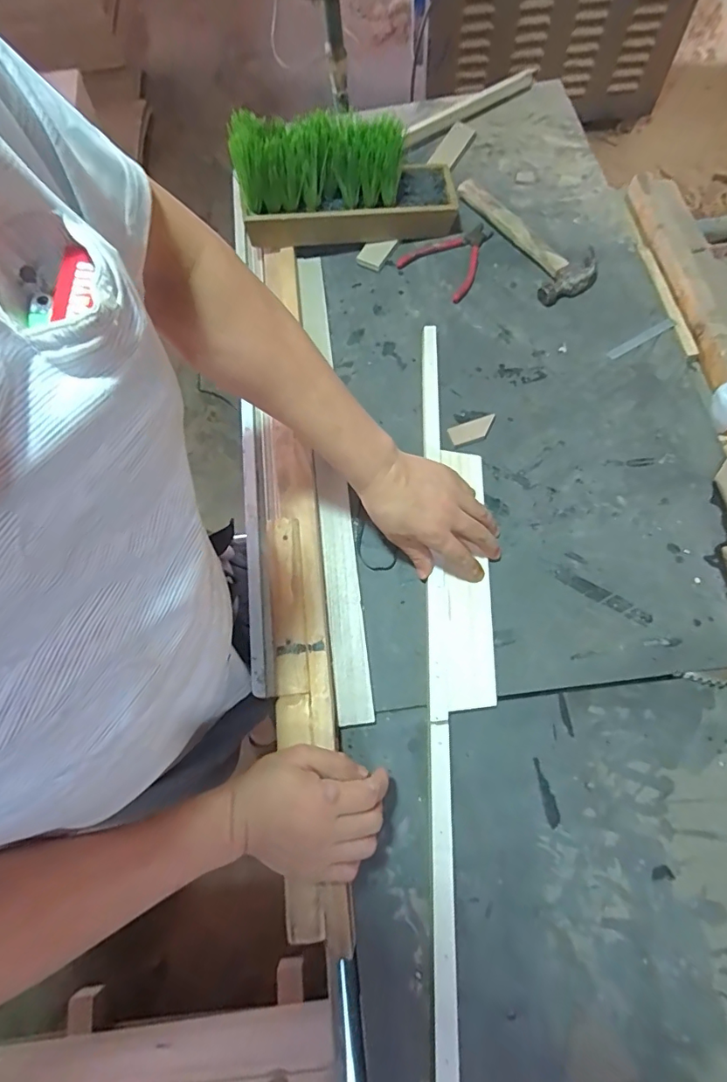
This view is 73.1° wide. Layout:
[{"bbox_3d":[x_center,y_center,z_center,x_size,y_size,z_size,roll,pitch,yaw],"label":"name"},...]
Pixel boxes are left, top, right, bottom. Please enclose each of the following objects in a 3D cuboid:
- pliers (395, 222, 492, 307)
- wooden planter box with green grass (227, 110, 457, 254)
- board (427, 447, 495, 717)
[{"bbox_3d":[0.120,-0.433,0.741,0.120,0.014,0.155,18,73,16],"label":"pliers"},{"bbox_3d":[-0.020,-0.496,0.689,0.295,0.188,0.069,-16,67,3],"label":"wooden planter box with green grass"},{"bbox_3d":[0.111,0.037,0.552,0.071,0.016,0.306,4,69,4],"label":"board"}]

